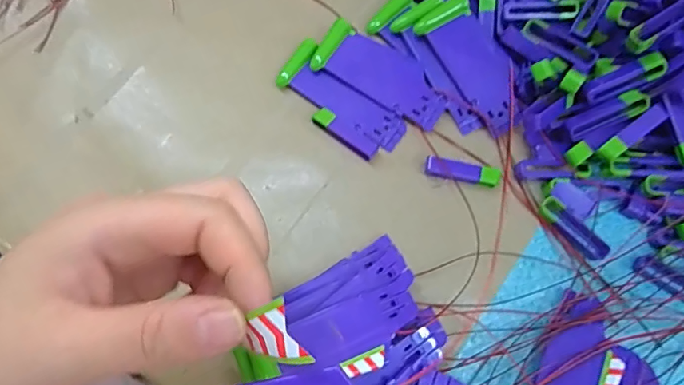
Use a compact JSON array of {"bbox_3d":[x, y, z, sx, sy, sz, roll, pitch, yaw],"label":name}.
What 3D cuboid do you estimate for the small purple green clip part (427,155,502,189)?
[{"bbox_3d":[0.074,-0.012,0.299,0.044,0.012,0.011,12,73,3],"label":"small purple green clip part"}]

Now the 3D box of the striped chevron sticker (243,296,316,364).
[{"bbox_3d":[-0.022,0.045,0.150,0.023,0.004,0.021,-24,92,31],"label":"striped chevron sticker"}]

